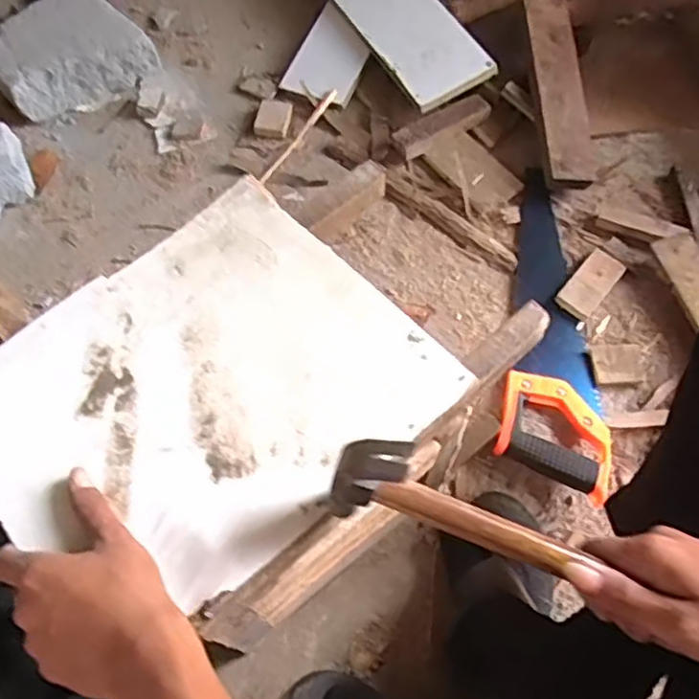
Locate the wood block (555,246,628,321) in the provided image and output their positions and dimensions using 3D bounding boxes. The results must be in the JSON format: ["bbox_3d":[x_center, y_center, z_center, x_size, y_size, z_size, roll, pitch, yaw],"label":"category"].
[{"bbox_3d":[0.288,-0.078,0.825,0.043,0.014,0.090,37,72,18],"label":"wood block"}]

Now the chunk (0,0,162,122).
[{"bbox_3d":[-0.418,-0.438,1.022,0.203,0.065,0.189,-33,68,-12],"label":"chunk"}]

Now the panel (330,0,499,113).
[{"bbox_3d":[0.056,-0.503,1.003,0.126,0.024,0.376,-29,71,-3],"label":"panel"}]

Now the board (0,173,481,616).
[{"bbox_3d":[-0.113,0.027,0.506,0.302,0.014,0.255,-40,69,-14],"label":"board"}]

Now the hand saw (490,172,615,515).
[{"bbox_3d":[0.252,-0.040,0.811,0.122,0.025,0.403,9,66,7],"label":"hand saw"}]

